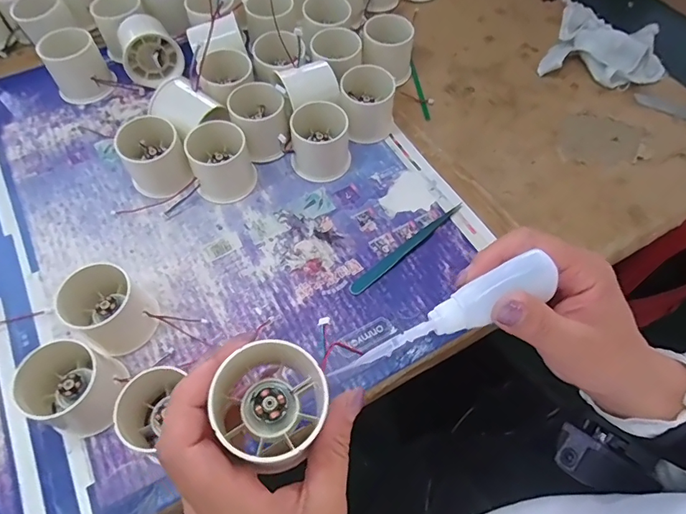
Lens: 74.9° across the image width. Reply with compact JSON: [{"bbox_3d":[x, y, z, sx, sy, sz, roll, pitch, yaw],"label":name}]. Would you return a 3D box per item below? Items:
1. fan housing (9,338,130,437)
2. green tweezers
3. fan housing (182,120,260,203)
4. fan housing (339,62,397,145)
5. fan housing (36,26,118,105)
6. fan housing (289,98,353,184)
[{"bbox_3d":[-0.185,0.087,0.306,0.056,0.046,0.054,0,62,-1],"label":"fan housing"},{"bbox_3d":[0.055,-0.008,0.385,0.126,0.004,0.010,-38,69,-19],"label":"green tweezers"},{"bbox_3d":[-0.109,-0.086,0.402,0.054,0.045,0.057,0,62,-1],"label":"fan housing"},{"bbox_3d":[0.024,-0.148,0.432,0.051,0.050,0.058,5,62,1],"label":"fan housing"},{"bbox_3d":[-0.263,-0.189,0.444,0.052,0.051,0.043,-32,67,-17],"label":"fan housing"},{"bbox_3d":[-0.021,-0.109,0.413,0.053,0.047,0.059,-3,62,-3],"label":"fan housing"}]

